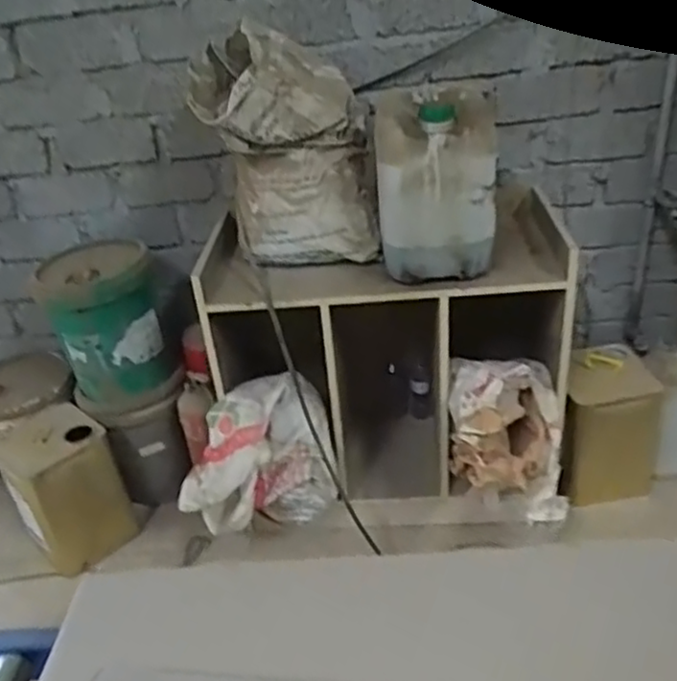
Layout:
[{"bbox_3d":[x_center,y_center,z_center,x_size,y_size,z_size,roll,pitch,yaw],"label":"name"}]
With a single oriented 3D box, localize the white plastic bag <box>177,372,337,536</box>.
[{"bbox_3d":[-0.208,0.310,1.754,0.383,0.369,0.200,-15,31,-13],"label":"white plastic bag"}]

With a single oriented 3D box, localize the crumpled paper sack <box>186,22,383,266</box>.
[{"bbox_3d":[-0.114,-0.423,1.600,0.376,0.470,0.283,-8,30,-1],"label":"crumpled paper sack"}]

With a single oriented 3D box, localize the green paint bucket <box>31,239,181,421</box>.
[{"bbox_3d":[-0.609,-0.041,1.877,0.299,0.396,0.269,-17,31,-17],"label":"green paint bucket"}]

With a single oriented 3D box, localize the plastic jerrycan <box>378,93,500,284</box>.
[{"bbox_3d":[0.214,-0.334,1.553,0.240,0.386,0.256,-4,30,5],"label":"plastic jerrycan"}]

